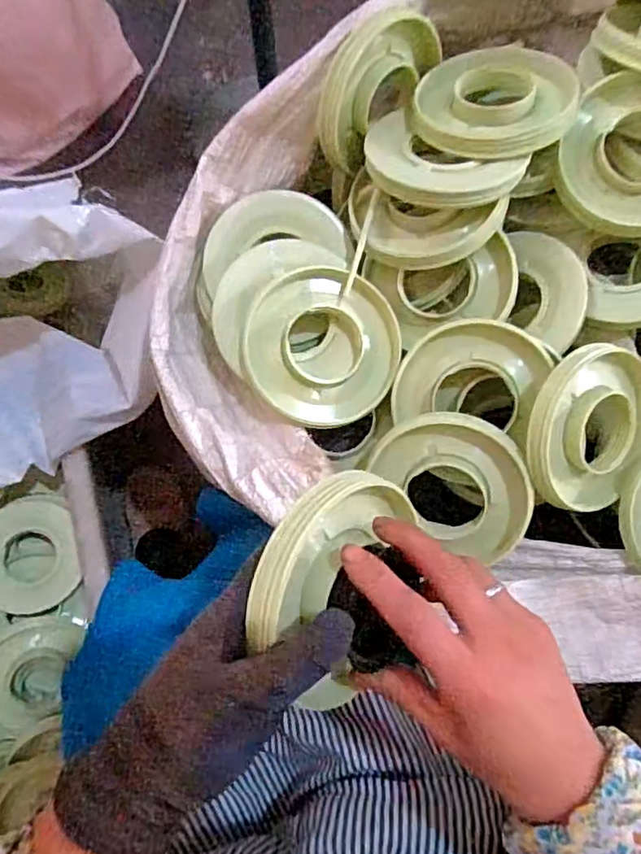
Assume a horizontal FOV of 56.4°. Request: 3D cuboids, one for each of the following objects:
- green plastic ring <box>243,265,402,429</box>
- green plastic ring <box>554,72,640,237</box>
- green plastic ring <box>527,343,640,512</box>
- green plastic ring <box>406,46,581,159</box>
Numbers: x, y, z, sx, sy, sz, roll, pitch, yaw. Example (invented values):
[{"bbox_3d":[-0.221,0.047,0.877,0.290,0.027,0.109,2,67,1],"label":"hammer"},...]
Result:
[{"bbox_3d":[0.002,-0.066,0.501,0.126,0.021,0.127,0,92,-10],"label":"green plastic ring"},{"bbox_3d":[0.267,-0.225,0.498,0.124,0.025,0.124,1,95,13],"label":"green plastic ring"},{"bbox_3d":[0.213,-0.004,0.480,0.138,0.042,0.118,-45,114,-11],"label":"green plastic ring"},{"bbox_3d":[0.143,-0.271,0.496,0.126,0.032,0.114,26,71,9],"label":"green plastic ring"}]

